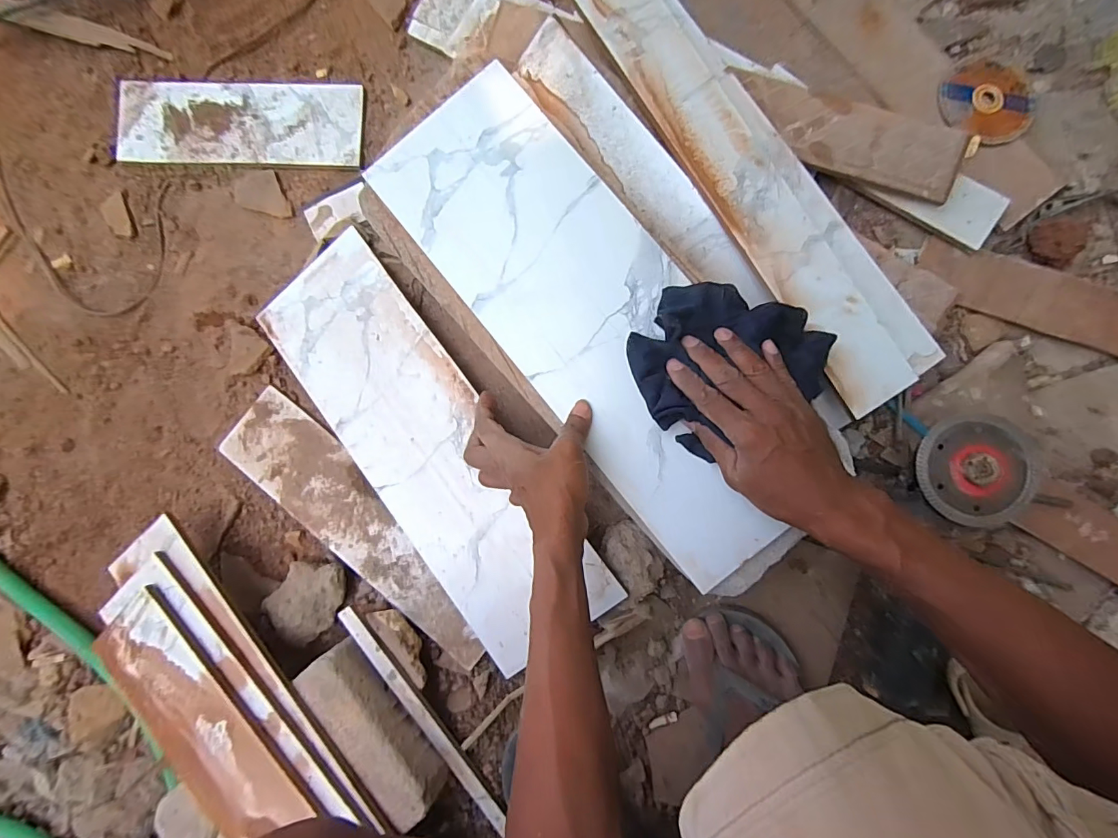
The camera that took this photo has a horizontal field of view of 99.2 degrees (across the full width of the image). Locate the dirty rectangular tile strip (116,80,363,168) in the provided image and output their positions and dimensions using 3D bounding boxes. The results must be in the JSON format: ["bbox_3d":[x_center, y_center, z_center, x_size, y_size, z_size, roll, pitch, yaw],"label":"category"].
[{"bbox_3d":[-0.383,-0.355,0.573,0.289,0.005,0.099,2,90,0],"label":"dirty rectangular tile strip"}]

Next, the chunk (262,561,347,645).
[{"bbox_3d":[-0.283,0.201,0.540,0.073,0.036,0.095,31,90,4],"label":"chunk"}]

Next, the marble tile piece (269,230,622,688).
[{"bbox_3d":[-0.143,0.031,0.517,0.157,0.010,0.479,-38,85,10],"label":"marble tile piece"}]

